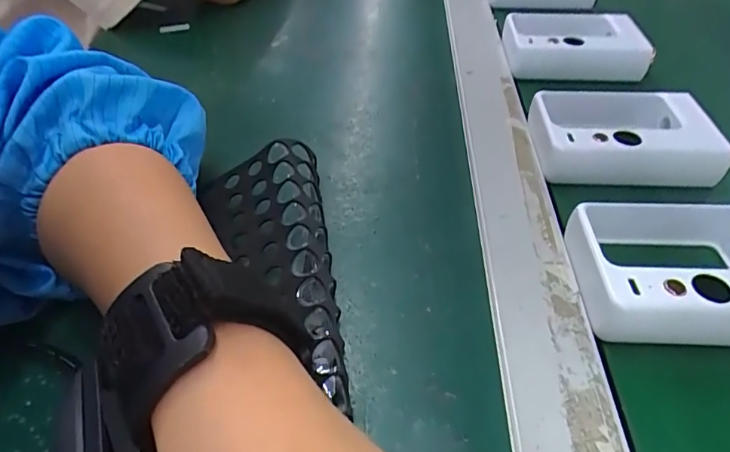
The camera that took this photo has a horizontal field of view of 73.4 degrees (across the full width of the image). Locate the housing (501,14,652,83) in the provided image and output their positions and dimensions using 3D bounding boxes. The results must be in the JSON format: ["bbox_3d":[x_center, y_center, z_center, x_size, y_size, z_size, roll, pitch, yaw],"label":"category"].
[{"bbox_3d":[0.156,-0.135,0.368,0.093,0.034,0.059,7,44,2],"label":"housing"}]

